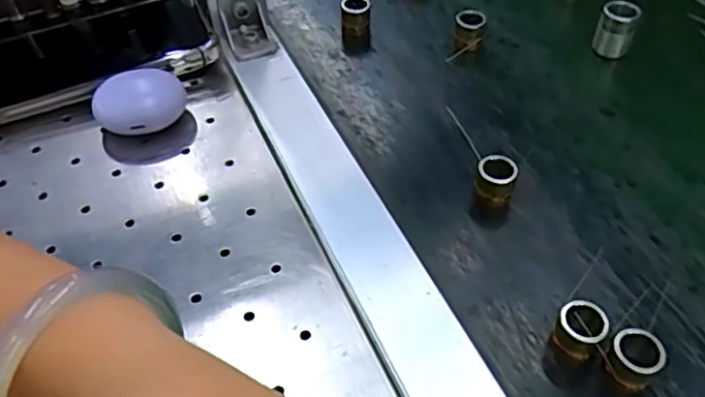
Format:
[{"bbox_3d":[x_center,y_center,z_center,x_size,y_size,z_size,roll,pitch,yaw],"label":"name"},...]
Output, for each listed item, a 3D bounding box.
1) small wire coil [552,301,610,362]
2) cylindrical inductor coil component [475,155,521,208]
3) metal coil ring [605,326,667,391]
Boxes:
[{"bbox_3d":[0.099,0.059,0.274,0.019,0.022,0.020,1,48,-1],"label":"small wire coil"},{"bbox_3d":[0.078,-0.010,0.338,0.020,0.025,0.018,15,49,12],"label":"cylindrical inductor coil component"},{"bbox_3d":[0.119,0.069,0.265,0.019,0.022,0.018,1,48,-1],"label":"metal coil ring"}]

